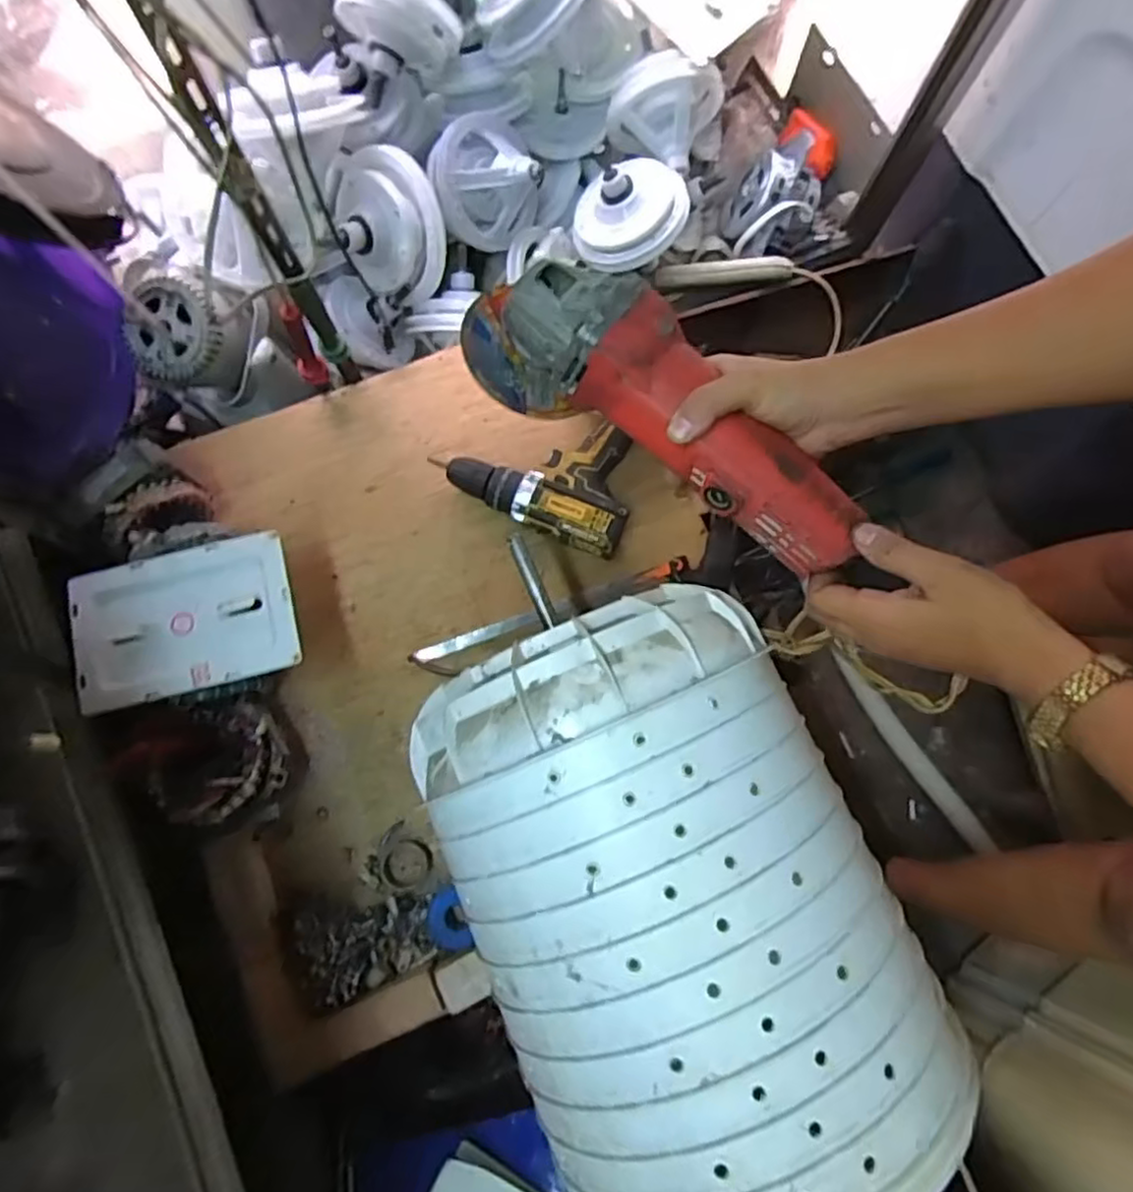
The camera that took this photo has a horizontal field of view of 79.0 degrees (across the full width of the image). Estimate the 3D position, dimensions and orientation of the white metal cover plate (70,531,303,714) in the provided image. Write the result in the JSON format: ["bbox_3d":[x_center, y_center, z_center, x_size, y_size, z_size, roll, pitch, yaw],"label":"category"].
[{"bbox_3d":[-0.343,0.022,0.619,0.185,0.019,0.126,-14,78,-3],"label":"white metal cover plate"}]

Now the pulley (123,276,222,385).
[{"bbox_3d":[-0.426,-0.285,0.746,0.092,0.030,0.105,13,103,-16],"label":"pulley"}]

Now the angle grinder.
[{"bbox_3d":[0.056,-0.115,0.420,0.276,0.076,0.080,35,80,4],"label":"angle grinder"}]

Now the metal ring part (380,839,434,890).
[{"bbox_3d":[-0.155,0.260,0.669,0.051,0.005,0.045,-33,80,-7],"label":"metal ring part"}]

